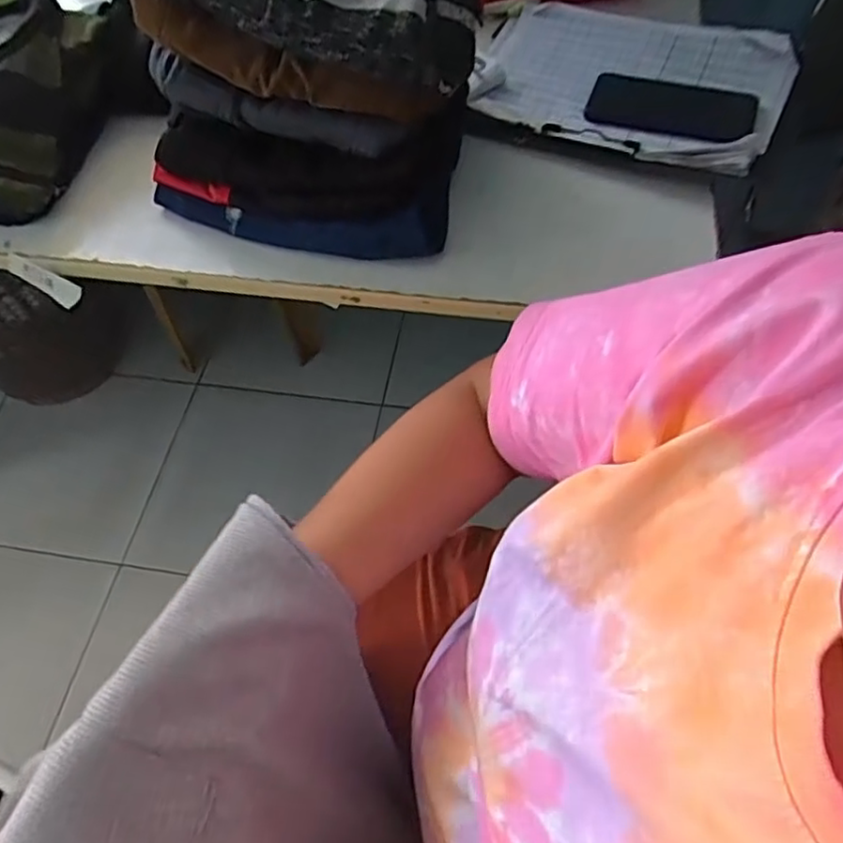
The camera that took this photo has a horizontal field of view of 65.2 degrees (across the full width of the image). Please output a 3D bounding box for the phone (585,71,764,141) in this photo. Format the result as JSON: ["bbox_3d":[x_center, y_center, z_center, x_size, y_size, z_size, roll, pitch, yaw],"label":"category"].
[{"bbox_3d":[0.252,-0.315,0.671,0.160,0.015,0.087,20,62,14],"label":"phone"}]

